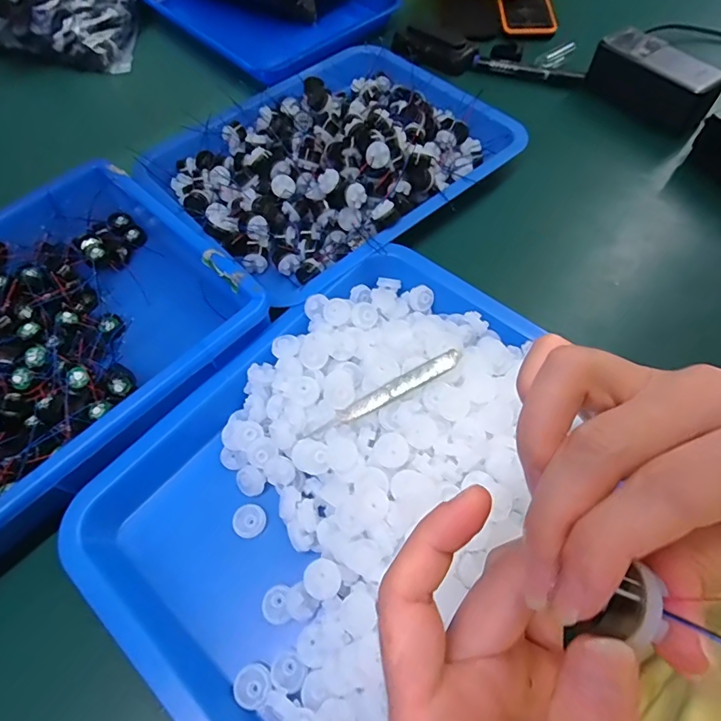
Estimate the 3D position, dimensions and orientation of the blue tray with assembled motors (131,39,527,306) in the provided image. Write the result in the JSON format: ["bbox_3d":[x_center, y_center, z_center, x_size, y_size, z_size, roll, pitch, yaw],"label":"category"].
[{"bbox_3d":[-0.024,-0.208,0.456,0.315,0.048,0.259,-41,67,-19],"label":"blue tray with assembled motors"}]

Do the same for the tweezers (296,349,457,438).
[{"bbox_3d":[0.013,0.025,0.308,0.115,0.007,0.011,-29,65,9],"label":"tweezers"}]

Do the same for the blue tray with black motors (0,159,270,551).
[{"bbox_3d":[-0.267,0.010,0.337,0.242,0.067,0.363,39,68,21],"label":"blue tray with black motors"}]

